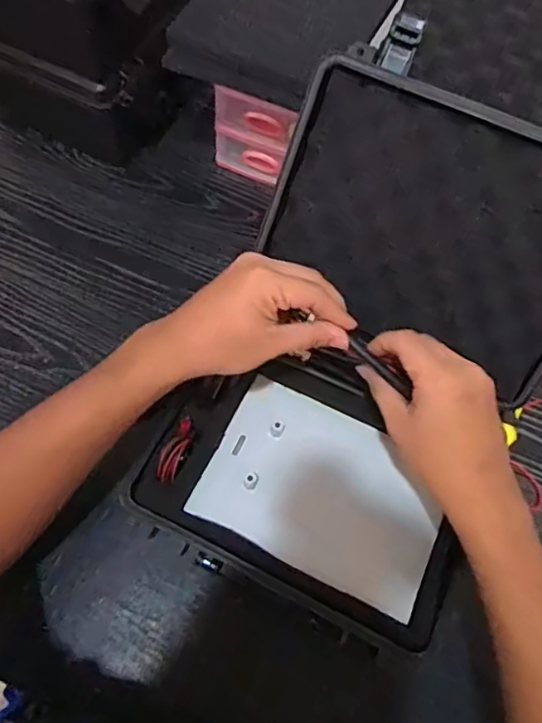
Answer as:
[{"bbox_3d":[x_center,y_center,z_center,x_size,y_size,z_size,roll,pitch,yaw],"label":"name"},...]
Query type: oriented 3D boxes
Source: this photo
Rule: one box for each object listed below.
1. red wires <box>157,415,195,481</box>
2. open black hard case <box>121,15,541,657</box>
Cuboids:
[{"bbox_3d":[-0.080,0.076,0.481,0.020,0.013,0.056,25,67,8],"label":"red wires"},{"bbox_3d":[0.088,-0.014,0.464,0.272,0.217,0.395,25,67,8],"label":"open black hard case"}]

